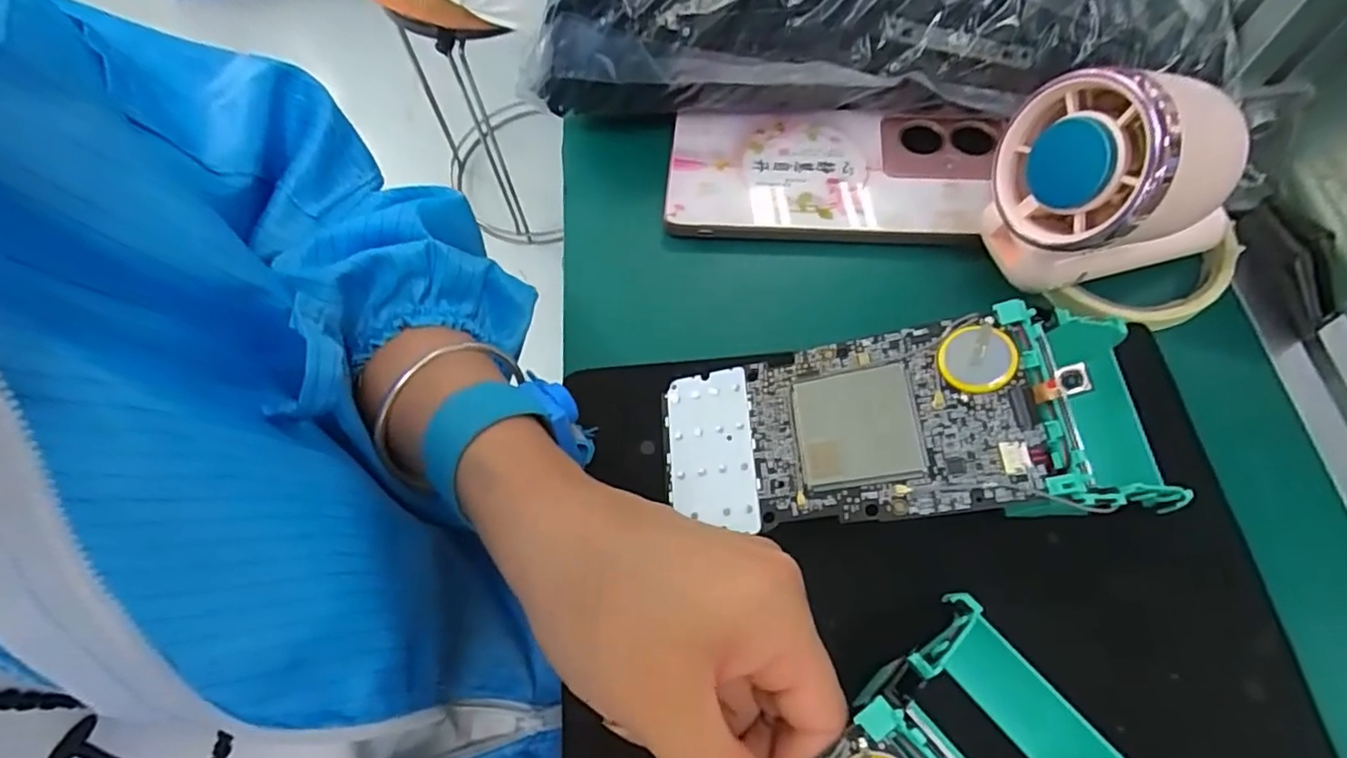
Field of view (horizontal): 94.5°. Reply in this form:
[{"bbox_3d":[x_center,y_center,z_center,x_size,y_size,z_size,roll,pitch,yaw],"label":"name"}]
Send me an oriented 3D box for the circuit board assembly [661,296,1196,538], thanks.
[{"bbox_3d":[0.081,0.021,0.231,0.166,0.051,0.066,-7,65,15],"label":"circuit board assembly"}]

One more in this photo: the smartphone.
[{"bbox_3d":[0.076,-0.099,0.301,0.154,0.011,0.070,3,66,5],"label":"smartphone"}]

